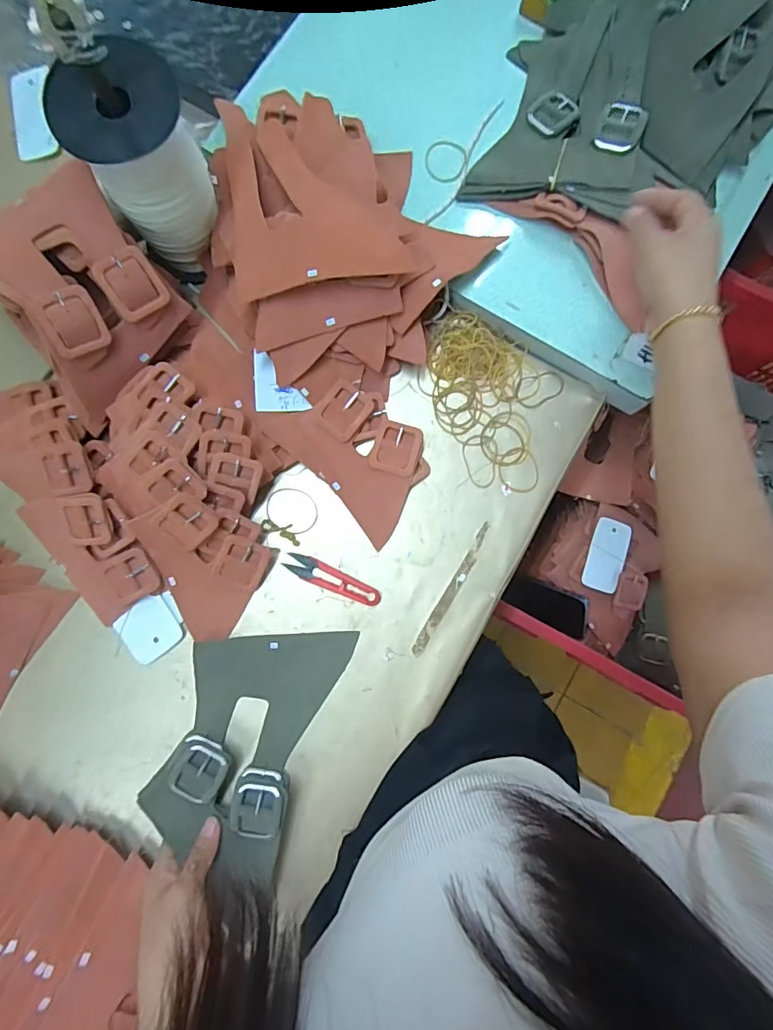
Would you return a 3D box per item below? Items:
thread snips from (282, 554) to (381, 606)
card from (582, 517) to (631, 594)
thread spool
[{"bbox_3d":[-0.054,0.065,0.482,0.100,0.004,0.023,24,85,3],"label":"thread snips"},{"bbox_3d":[0.320,0.058,0.698,0.052,0.007,0.106,19,82,6],"label":"card"},{"bbox_3d":[-0.201,-0.296,0.432,0.095,0.172,0.075,-32,85,-3],"label":"thread spool"}]

